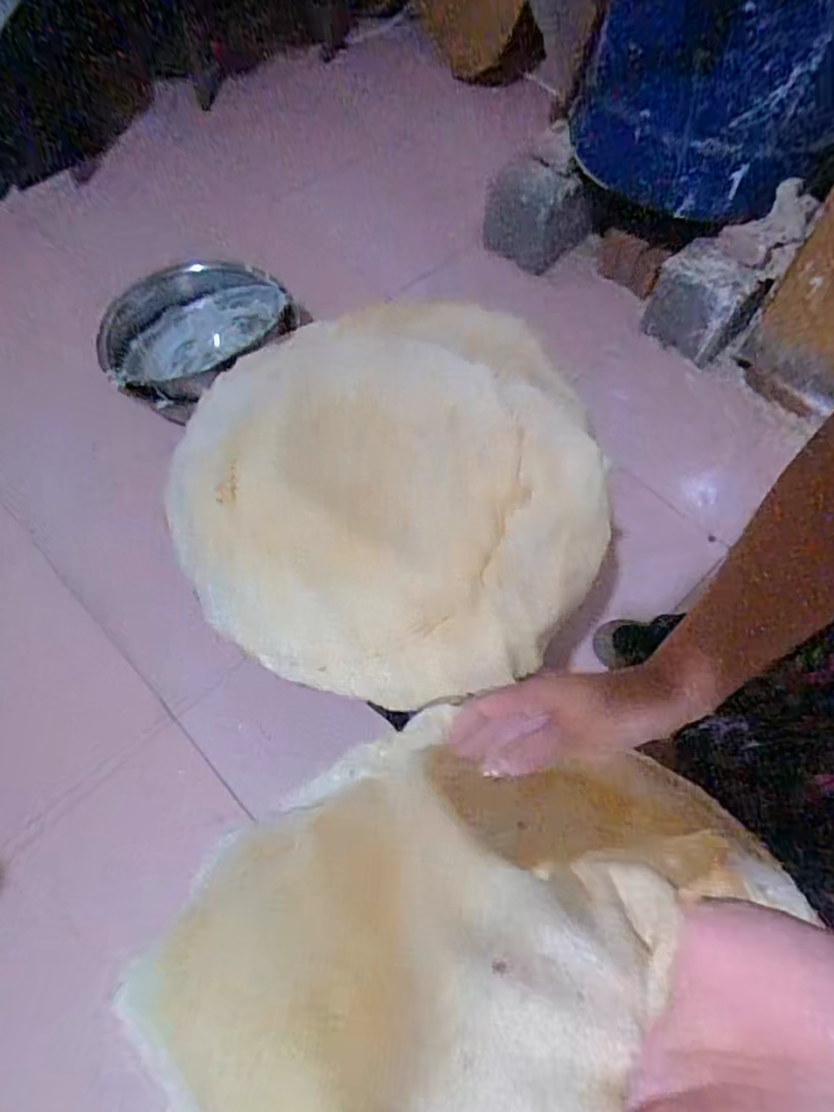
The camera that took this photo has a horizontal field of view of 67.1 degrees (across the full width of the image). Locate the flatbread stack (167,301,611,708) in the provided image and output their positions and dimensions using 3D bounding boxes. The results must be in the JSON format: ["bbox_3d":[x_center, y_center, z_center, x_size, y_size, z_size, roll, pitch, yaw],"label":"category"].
[{"bbox_3d":[-0.036,-0.091,0.749,0.518,0.073,0.504,31,67,15],"label":"flatbread stack"}]

